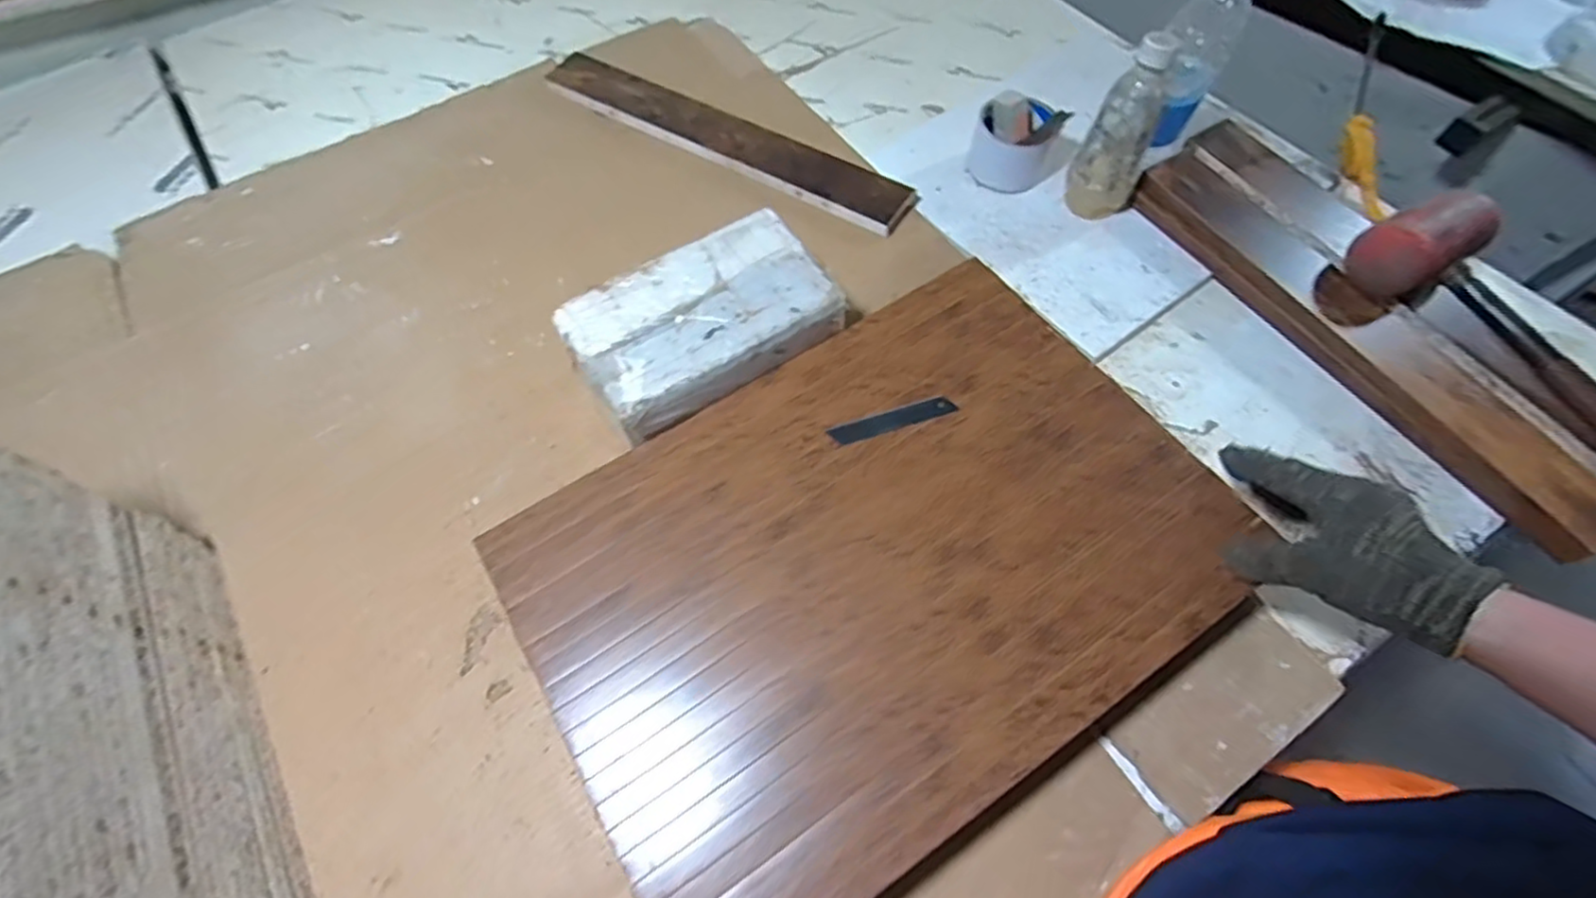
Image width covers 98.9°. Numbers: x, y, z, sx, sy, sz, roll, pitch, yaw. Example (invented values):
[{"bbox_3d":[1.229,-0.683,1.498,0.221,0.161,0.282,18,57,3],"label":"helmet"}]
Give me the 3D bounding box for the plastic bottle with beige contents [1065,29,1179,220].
[{"bbox_3d":[0.302,-0.292,0.640,0.064,0.162,0.053,24,65,12],"label":"plastic bottle with beige contents"}]

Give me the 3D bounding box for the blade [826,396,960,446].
[{"bbox_3d":[0.073,-0.022,0.519,0.097,0.004,0.016,-17,63,-8],"label":"blade"}]

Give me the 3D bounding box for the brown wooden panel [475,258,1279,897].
[{"bbox_3d":[0.051,0.070,0.471,0.452,0.020,0.323,-31,66,-15],"label":"brown wooden panel"}]

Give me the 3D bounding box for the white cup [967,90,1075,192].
[{"bbox_3d":[0.224,-0.316,0.710,0.089,0.069,0.072,14,63,8],"label":"white cup"}]

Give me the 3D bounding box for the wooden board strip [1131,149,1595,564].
[{"bbox_3d":[0.494,-0.108,0.610,0.080,0.043,0.451,-29,65,-14],"label":"wooden board strip"}]

